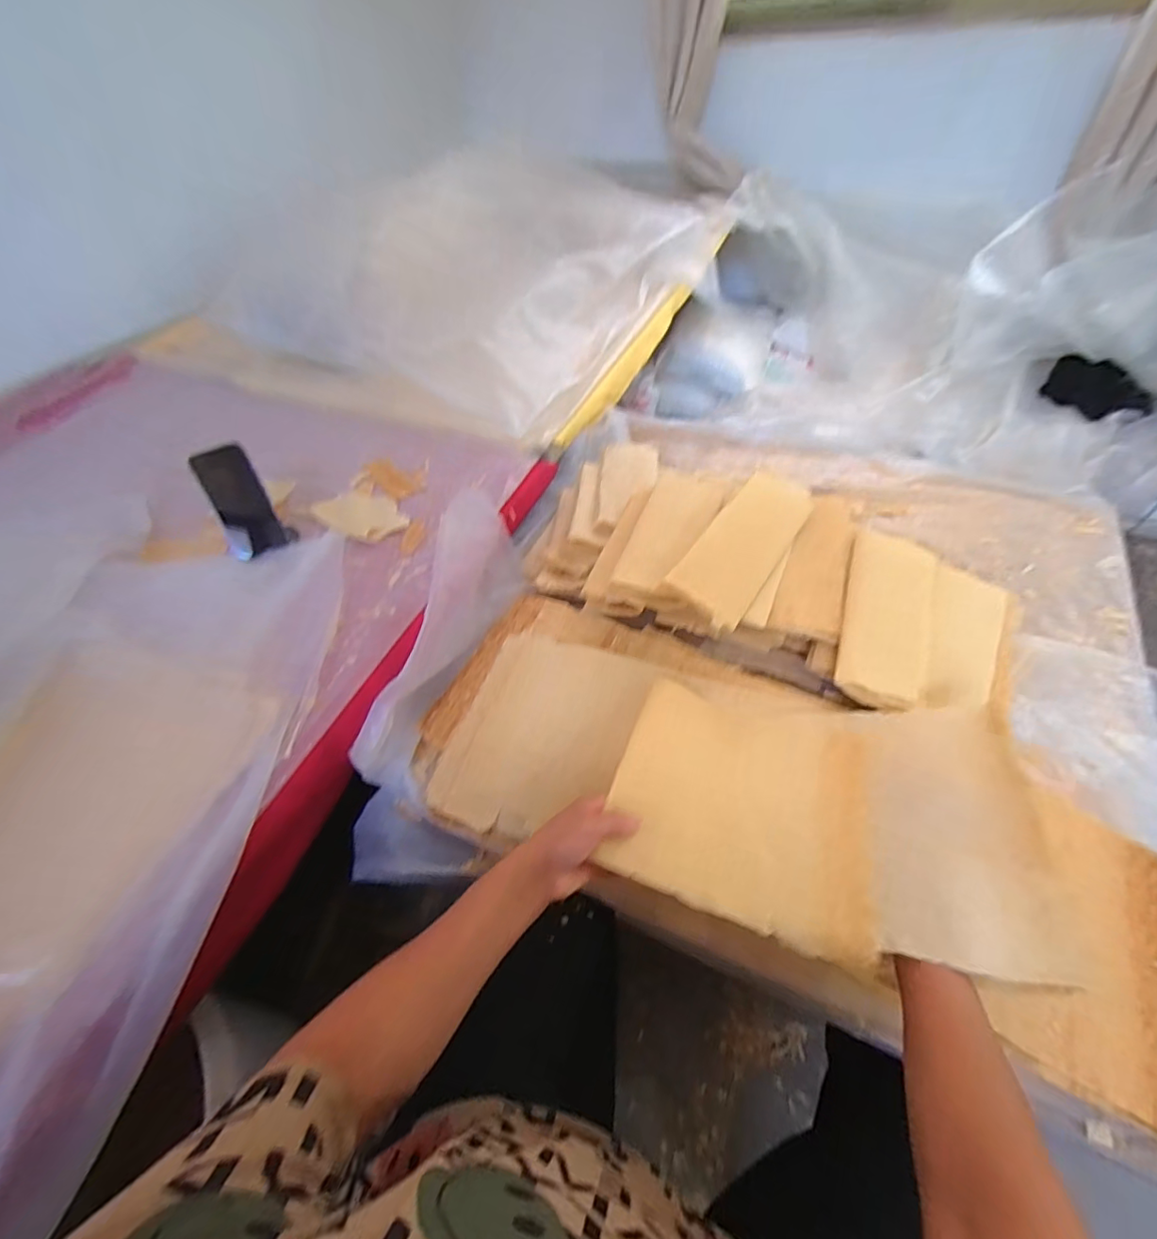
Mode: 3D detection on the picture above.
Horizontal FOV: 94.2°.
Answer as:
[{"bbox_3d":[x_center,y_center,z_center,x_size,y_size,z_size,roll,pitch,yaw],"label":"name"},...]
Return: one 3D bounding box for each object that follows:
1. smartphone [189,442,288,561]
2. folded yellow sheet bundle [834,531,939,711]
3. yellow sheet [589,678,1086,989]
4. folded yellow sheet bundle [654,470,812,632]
[{"bbox_3d":[-0.500,-0.172,0.799,0.015,0.162,0.072,26,46,34],"label":"smartphone"},{"bbox_3d":[0.415,-0.008,0.722,0.113,0.032,0.276,17,54,18],"label":"folded yellow sheet bundle"},{"bbox_3d":[0.240,0.187,0.550,0.376,0.063,0.264,9,52,11],"label":"yellow sheet"},{"bbox_3d":[0.238,-0.109,0.764,0.110,0.018,0.286,39,65,7],"label":"folded yellow sheet bundle"}]

